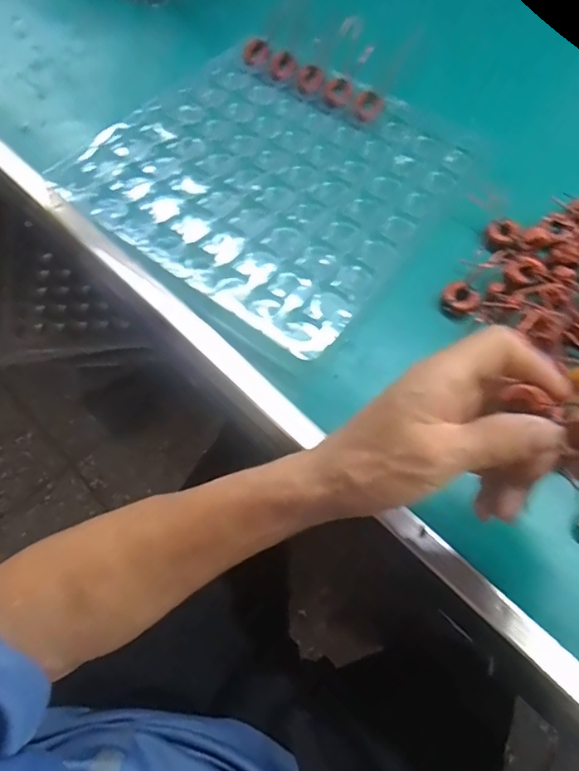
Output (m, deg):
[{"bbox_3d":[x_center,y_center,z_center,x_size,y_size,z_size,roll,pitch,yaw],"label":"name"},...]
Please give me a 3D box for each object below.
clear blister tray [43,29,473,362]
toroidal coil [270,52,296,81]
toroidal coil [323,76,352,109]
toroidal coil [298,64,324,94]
[{"bbox_3d":[-0.019,-0.191,0.457,0.287,0.020,0.283,34,67,16],"label":"clear blister tray"},{"bbox_3d":[-0.007,-0.325,0.521,0.025,0.008,0.032,-4,64,-2],"label":"toroidal coil"},{"bbox_3d":[0.047,-0.284,0.497,0.026,0.014,0.027,6,64,3],"label":"toroidal coil"},{"bbox_3d":[0.021,-0.309,0.515,0.025,0.012,0.032,-2,64,-1],"label":"toroidal coil"}]

